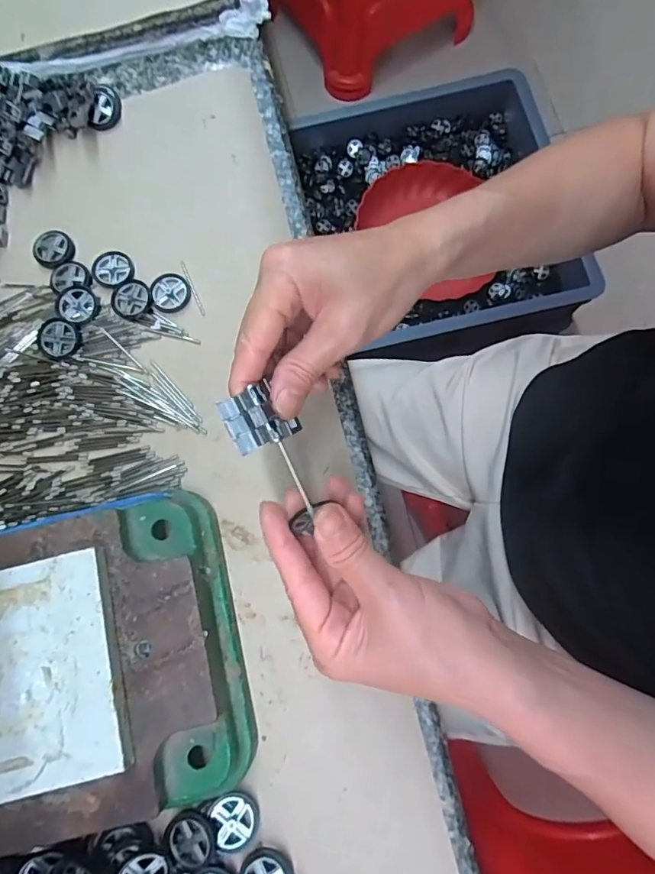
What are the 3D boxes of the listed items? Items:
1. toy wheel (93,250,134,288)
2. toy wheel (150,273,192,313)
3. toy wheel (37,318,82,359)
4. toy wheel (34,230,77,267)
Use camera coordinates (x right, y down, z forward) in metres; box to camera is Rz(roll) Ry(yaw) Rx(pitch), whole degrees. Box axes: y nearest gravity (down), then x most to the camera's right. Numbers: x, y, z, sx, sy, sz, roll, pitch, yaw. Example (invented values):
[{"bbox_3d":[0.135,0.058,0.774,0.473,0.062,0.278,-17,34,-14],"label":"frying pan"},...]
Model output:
[{"bbox_3d":[-0.150,-0.117,0.351,0.028,0.004,0.026,0,78,0],"label":"toy wheel"},{"bbox_3d":[-0.108,-0.100,0.344,0.026,0.004,0.028,0,78,0],"label":"toy wheel"},{"bbox_3d":[-0.180,-0.065,0.336,0.027,0.007,0.025,0,78,0],"label":"toy wheel"},{"bbox_3d":[-0.194,-0.133,0.357,0.028,0.006,0.028,0,78,0],"label":"toy wheel"}]

